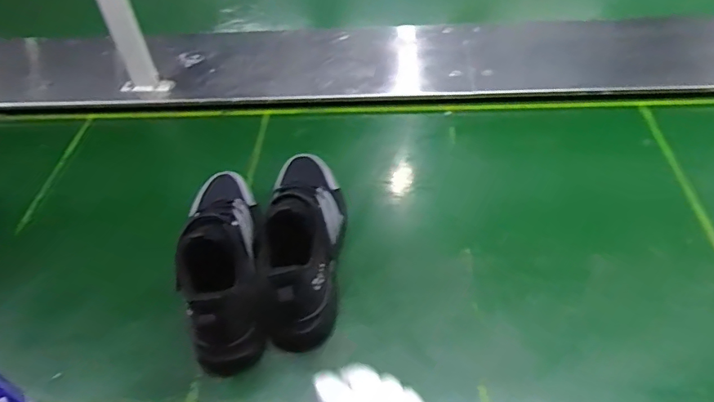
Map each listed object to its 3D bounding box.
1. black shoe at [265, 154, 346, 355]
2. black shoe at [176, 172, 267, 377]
[{"bbox_3d":[-0.059,0.032,0.645,0.094,0.113,0.274,-4,46,-1],"label":"black shoe"},{"bbox_3d":[-0.167,0.052,0.627,0.093,0.121,0.275,-12,47,-8],"label":"black shoe"}]

